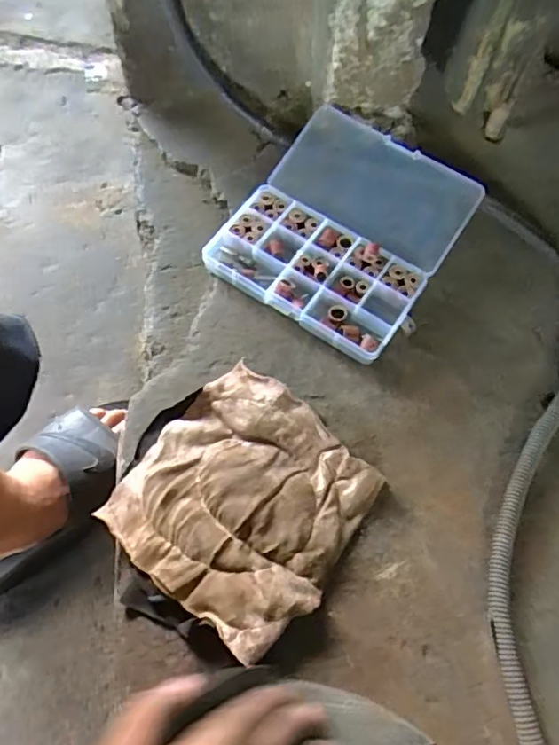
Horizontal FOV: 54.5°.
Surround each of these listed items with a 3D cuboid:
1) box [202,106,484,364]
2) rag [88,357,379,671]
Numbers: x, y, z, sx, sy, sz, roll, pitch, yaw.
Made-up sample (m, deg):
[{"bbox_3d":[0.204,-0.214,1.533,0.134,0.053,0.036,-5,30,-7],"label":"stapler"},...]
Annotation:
[{"bbox_3d":[0.058,-0.128,0.479,0.175,0.040,0.203,32,67,11],"label":"box"},{"bbox_3d":[-0.025,0.088,0.383,0.152,0.023,0.157,34,68,12],"label":"rag"}]

